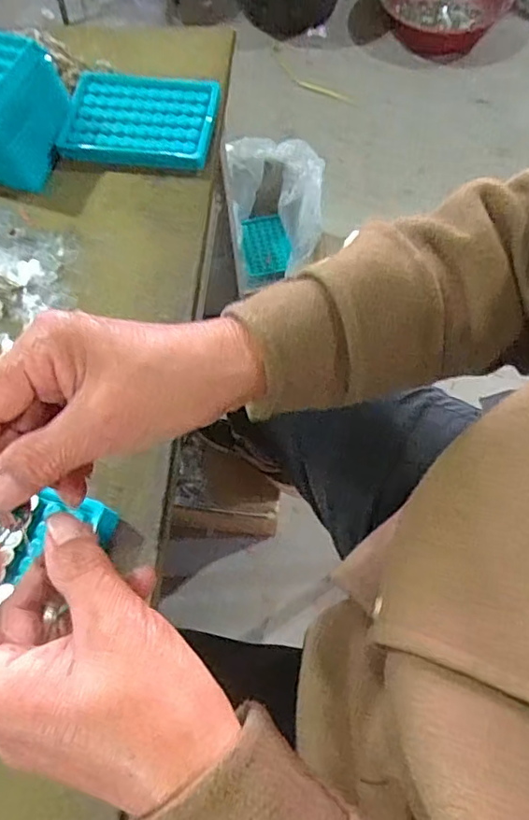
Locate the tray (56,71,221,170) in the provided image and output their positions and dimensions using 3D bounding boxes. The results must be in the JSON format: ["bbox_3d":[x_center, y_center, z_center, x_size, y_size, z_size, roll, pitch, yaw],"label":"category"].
[{"bbox_3d":[-0.111,-0.262,0.510,0.132,0.022,0.095,7,67,4],"label":"tray"}]

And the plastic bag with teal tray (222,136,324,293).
[{"bbox_3d":[0.016,-0.376,1.044,0.157,0.191,0.194,-9,66,-3],"label":"plastic bag with teal tray"}]

